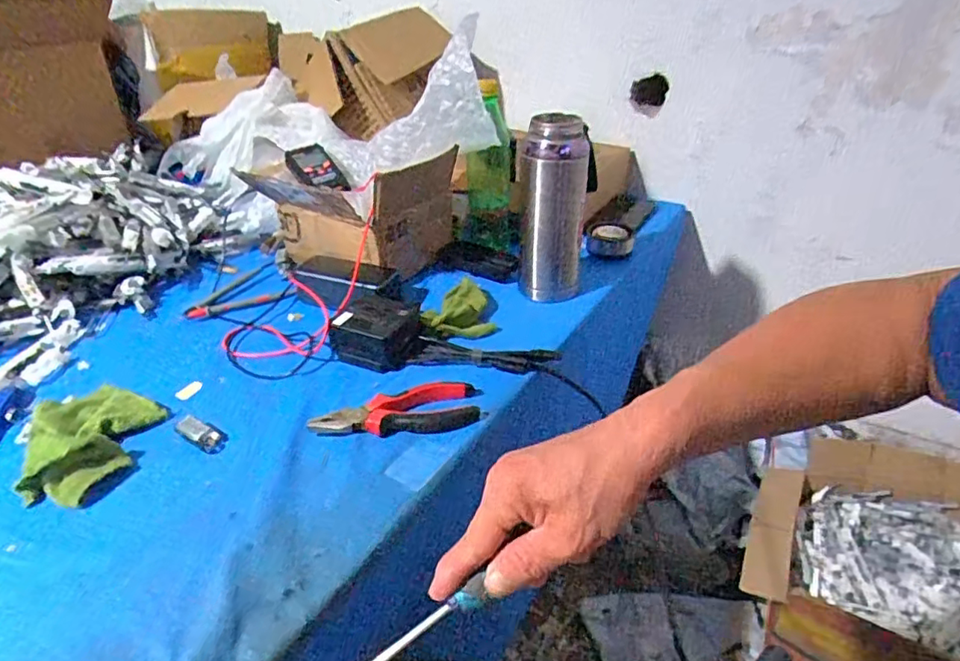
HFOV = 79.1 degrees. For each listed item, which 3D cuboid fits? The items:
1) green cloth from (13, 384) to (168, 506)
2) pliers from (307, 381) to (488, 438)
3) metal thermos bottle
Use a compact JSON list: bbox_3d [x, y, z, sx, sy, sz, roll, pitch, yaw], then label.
[{"bbox_3d":[-0.356,0.089,0.537,0.104,0.029,0.150,-16,37,-21],"label":"green cloth"},{"bbox_3d":[-0.076,0.078,0.552,0.161,0.017,0.056,-7,34,-10],"label":"pliers"},{"bbox_3d":[0.089,-0.148,0.710,0.076,0.211,0.072,2,34,4],"label":"metal thermos bottle"}]

